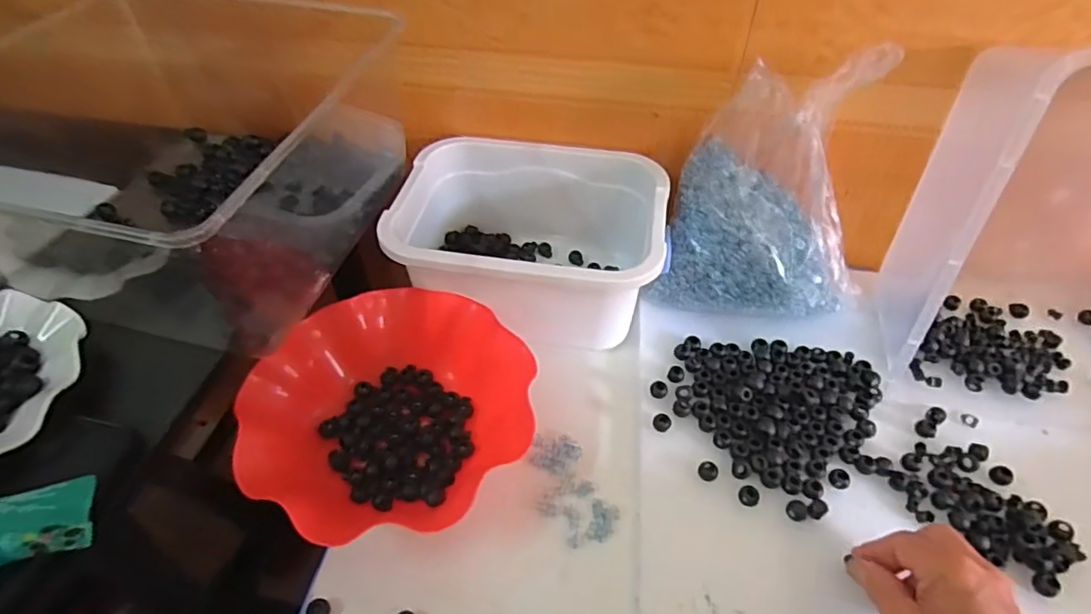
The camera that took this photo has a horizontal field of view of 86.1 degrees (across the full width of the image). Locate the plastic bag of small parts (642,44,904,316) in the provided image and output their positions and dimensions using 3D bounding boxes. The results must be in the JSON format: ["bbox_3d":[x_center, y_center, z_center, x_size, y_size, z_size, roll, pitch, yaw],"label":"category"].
[{"bbox_3d":[0.208,-0.094,0.521,0.181,0.215,0.117,18,50,16],"label":"plastic bag of small parts"}]

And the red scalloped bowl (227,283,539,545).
[{"bbox_3d":[-0.133,0.082,0.485,0.202,0.065,0.212,0,47,0],"label":"red scalloped bowl"}]

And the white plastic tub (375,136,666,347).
[{"bbox_3d":[-0.014,-0.064,0.568,0.246,0.110,0.172,6,48,6],"label":"white plastic tub"}]

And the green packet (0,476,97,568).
[{"bbox_3d":[-0.293,0.121,0.322,0.071,0.020,0.045,-18,50,-16],"label":"green packet"}]

